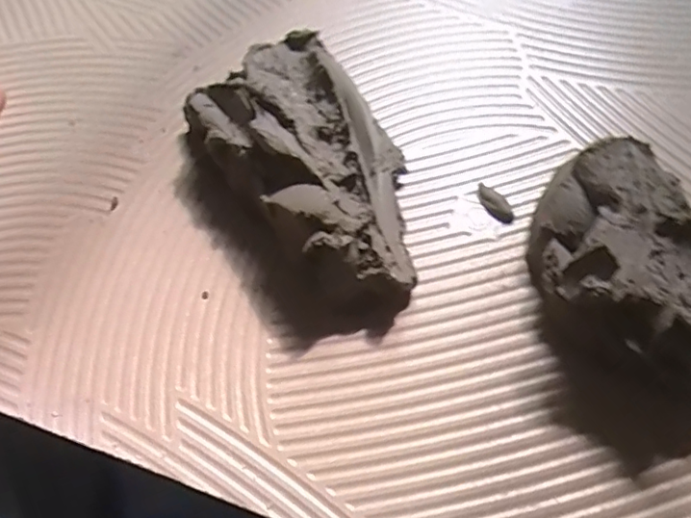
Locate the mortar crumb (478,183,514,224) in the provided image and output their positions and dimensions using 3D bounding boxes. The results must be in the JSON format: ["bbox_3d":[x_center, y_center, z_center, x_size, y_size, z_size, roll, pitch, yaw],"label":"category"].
[{"bbox_3d":[0.103,-0.038,0.400,0.015,0.004,0.033,-22,66,-7],"label":"mortar crumb"}]

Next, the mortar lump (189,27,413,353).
[{"bbox_3d":[-0.022,-0.057,0.375,0.123,0.071,0.204,-29,67,-10],"label":"mortar lump"}]

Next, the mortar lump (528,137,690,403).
[{"bbox_3d":[0.156,0.002,0.333,0.083,0.078,0.154,-6,65,0],"label":"mortar lump"}]

